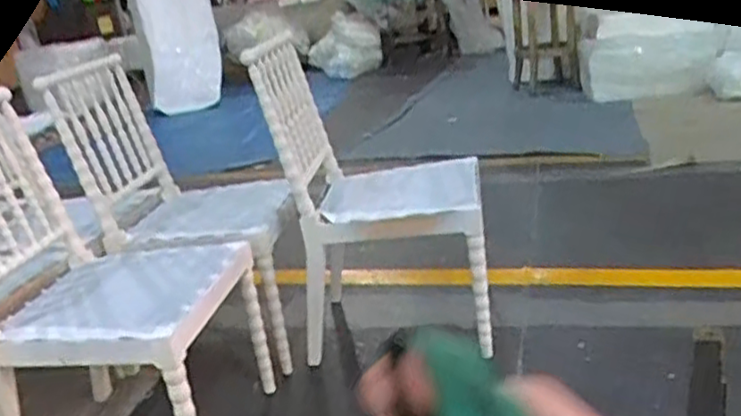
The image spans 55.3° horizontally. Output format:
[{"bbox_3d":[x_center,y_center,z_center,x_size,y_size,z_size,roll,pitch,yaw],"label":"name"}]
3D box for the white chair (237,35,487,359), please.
[{"bbox_3d":[0.028,-0.065,1.951,0.526,0.826,0.489,-6,19,6],"label":"white chair"}]

